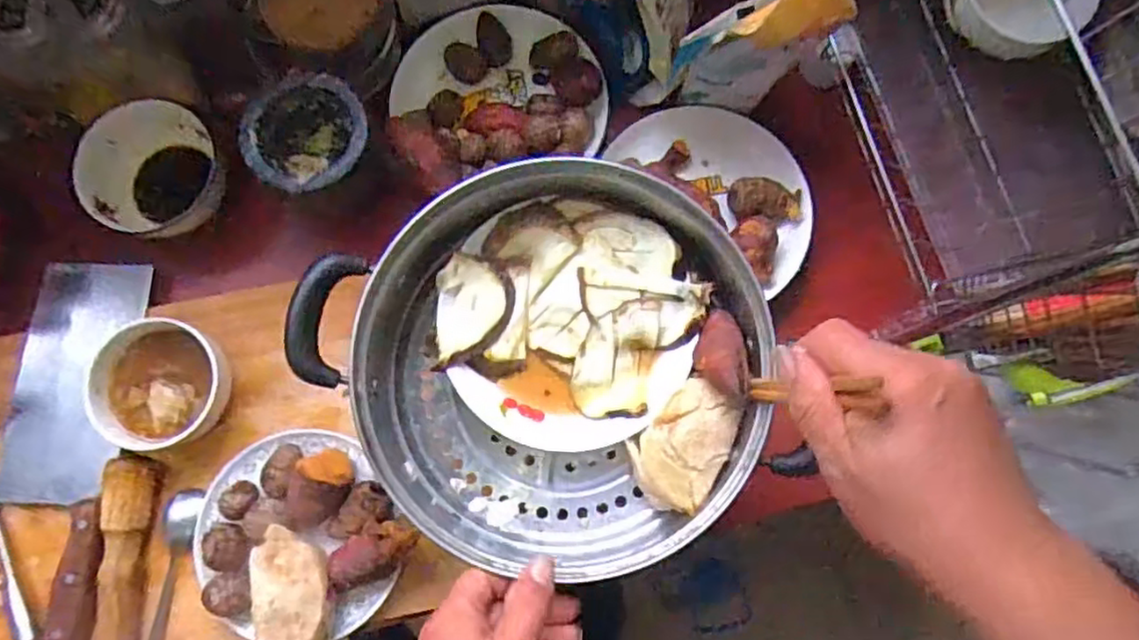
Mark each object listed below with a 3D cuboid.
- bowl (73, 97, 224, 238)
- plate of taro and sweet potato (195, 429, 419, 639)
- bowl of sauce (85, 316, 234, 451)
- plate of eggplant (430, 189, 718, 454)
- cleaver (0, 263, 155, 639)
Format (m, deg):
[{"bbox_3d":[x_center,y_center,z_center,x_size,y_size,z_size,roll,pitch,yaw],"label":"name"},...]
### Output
[{"bbox_3d":[-0.368,-0.130,0.627,0.110,0.069,0.119,0,81,-1],"label":"bowl"},{"bbox_3d":[-0.218,0.172,0.546,0.156,0.066,0.165,0,81,-1],"label":"plate of taro and sweet potato"},{"bbox_3d":[-0.342,0.056,0.587,0.101,0.056,0.104,0,81,-1],"label":"bowl of sauce"},{"bbox_3d":[-0.001,0.003,0.516,0.184,0.035,0.175,11,81,1],"label":"plate of eggplant"},{"bbox_3d":[-0.435,0.108,0.590,0.107,0.029,0.325,1,81,-1],"label":"cleaver"}]

